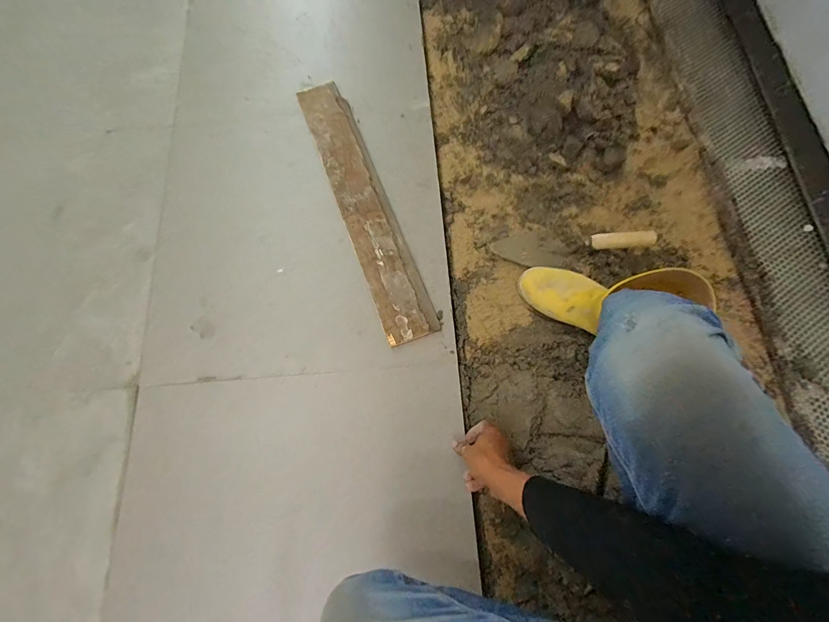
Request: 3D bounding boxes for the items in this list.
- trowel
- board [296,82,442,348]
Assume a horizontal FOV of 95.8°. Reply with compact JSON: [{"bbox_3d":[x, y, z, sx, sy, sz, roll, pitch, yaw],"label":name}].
[{"bbox_3d":[0.326,-0.138,0.782,0.310,0.032,0.079,-4,73,15],"label":"trowel"},{"bbox_3d":[-0.110,-0.232,0.800,0.104,0.014,0.631,-20,74,-5],"label":"board"}]

